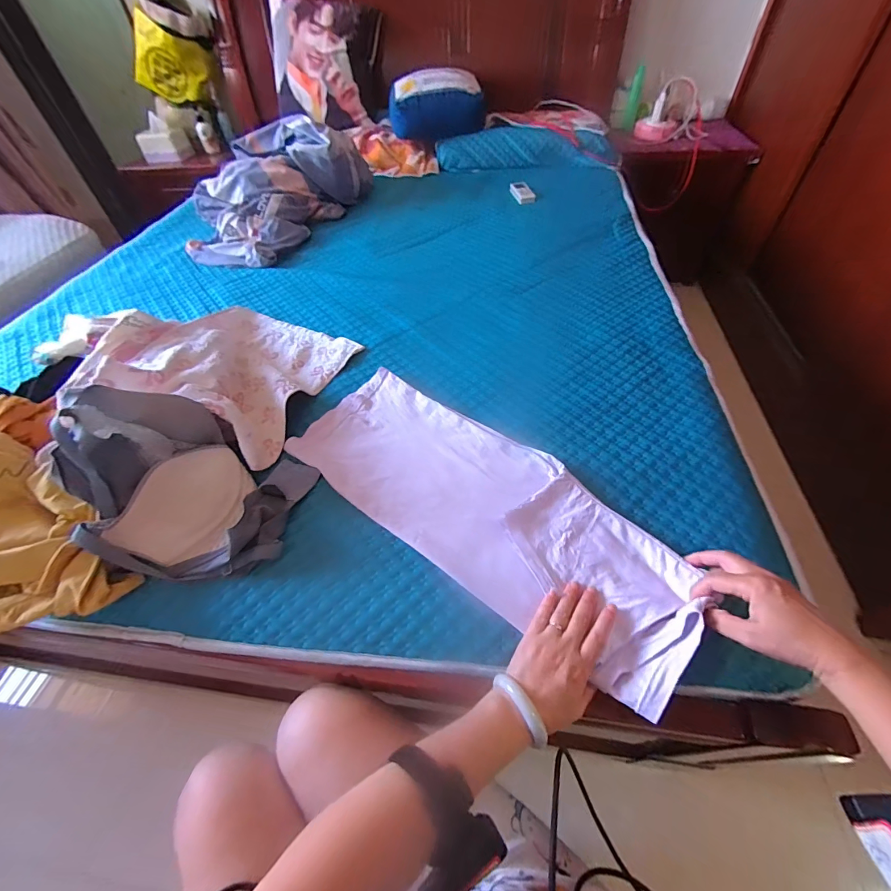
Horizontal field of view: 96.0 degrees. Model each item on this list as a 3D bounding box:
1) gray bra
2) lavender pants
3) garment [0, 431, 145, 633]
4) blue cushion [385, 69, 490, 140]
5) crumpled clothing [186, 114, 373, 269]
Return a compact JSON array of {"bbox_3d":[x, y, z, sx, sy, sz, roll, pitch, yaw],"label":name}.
[{"bbox_3d":[-0.329,0.035,0.496,0.250,0.160,0.198,4,50,7],"label":"gray bra"},{"bbox_3d":[0.041,0.067,0.528,0.558,0.039,0.213,31,58,29],"label":"lavender pants"},{"bbox_3d":[-0.553,0.096,0.493,0.356,0.099,0.165,21,54,20],"label":"garment"},{"bbox_3d":[-0.039,-1.228,1.446,0.330,0.169,0.182,-10,50,-5],"label":"blue cushion"},{"bbox_3d":[-0.501,-0.736,1.147,0.360,0.201,0.553,25,56,22],"label":"crumpled clothing"}]

